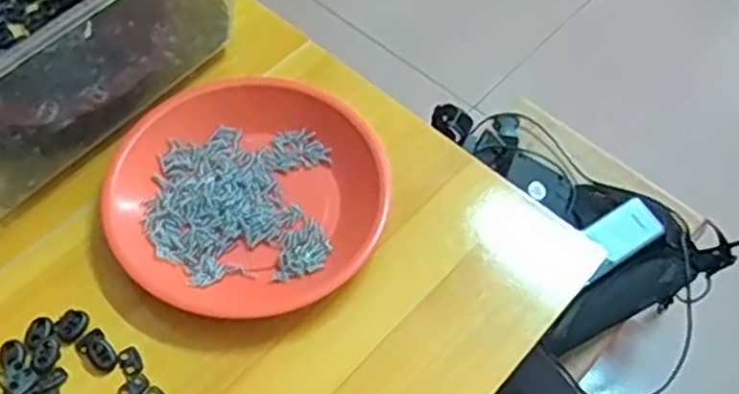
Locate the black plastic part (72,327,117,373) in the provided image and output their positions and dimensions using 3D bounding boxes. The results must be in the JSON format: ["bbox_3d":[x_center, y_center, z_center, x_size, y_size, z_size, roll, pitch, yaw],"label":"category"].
[{"bbox_3d":[-0.172,0.097,0.466,0.018,0.004,0.029,-39,66,-25],"label":"black plastic part"}]

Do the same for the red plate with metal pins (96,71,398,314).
[{"bbox_3d":[-0.085,-0.002,0.522,0.190,0.031,0.176,2,57,-2],"label":"red plate with metal pins"}]

